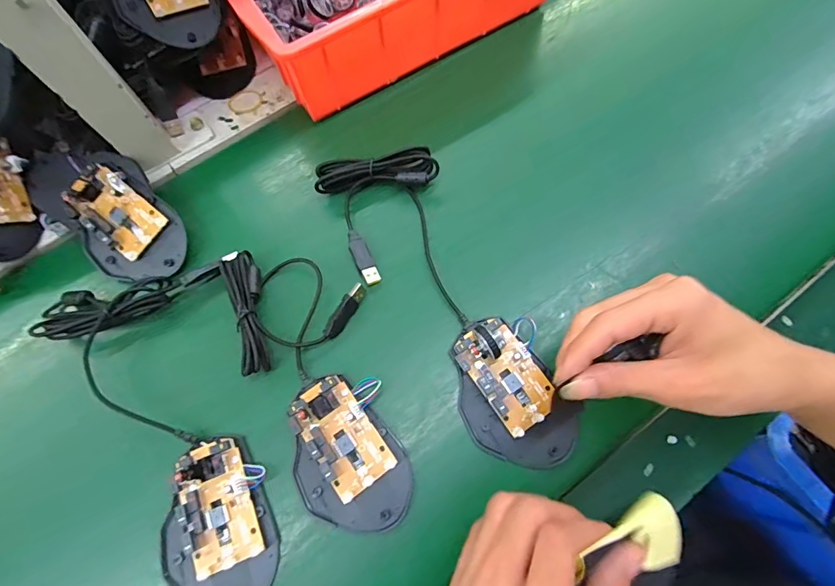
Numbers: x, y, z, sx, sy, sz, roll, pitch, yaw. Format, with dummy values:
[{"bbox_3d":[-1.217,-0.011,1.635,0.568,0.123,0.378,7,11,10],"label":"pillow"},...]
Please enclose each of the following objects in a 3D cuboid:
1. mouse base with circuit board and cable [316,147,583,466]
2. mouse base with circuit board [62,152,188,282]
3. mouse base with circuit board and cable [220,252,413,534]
[{"bbox_3d":[0.024,-0.003,0.330,0.095,0.031,0.279,-30,75,-9],"label":"mouse base with circuit board and cable"},{"bbox_3d":[-0.241,-0.058,0.353,0.072,0.024,0.113,-38,94,0],"label":"mouse base with circuit board"},{"bbox_3d":[-0.072,0.062,0.314,0.087,0.025,0.212,-18,72,-5],"label":"mouse base with circuit board and cable"}]

